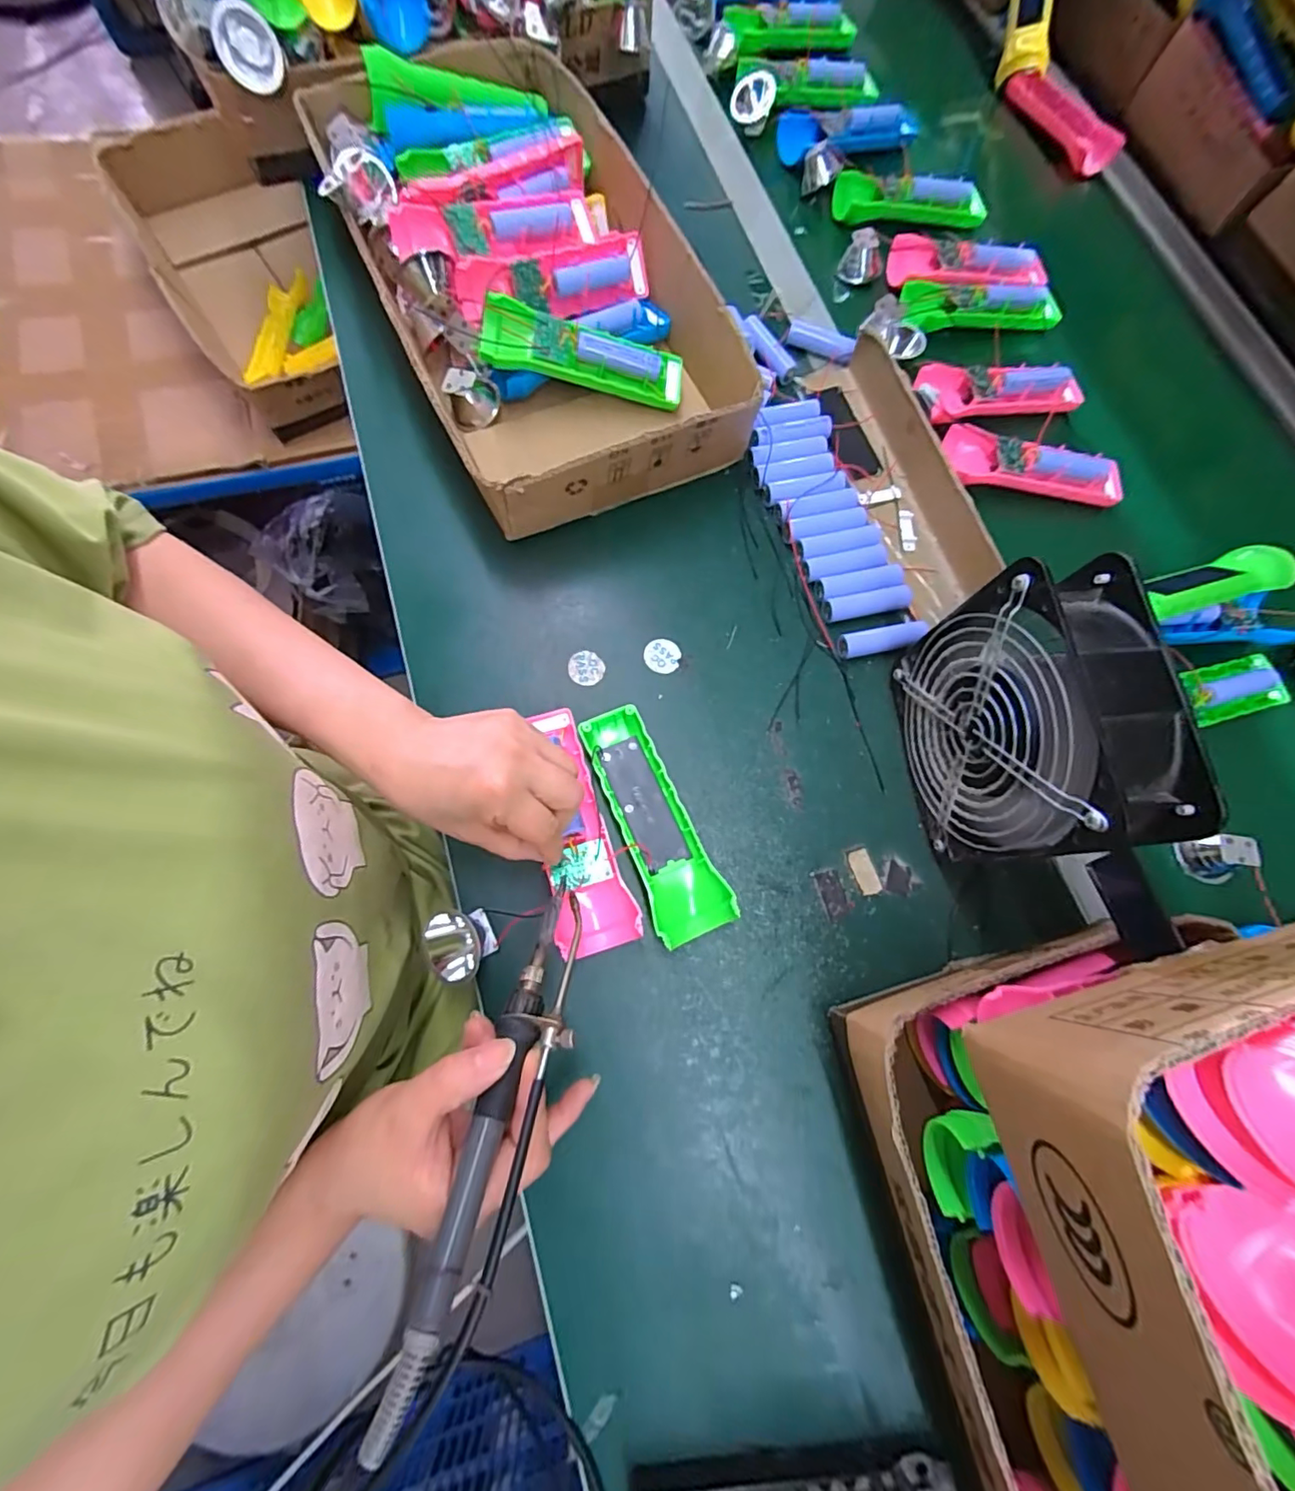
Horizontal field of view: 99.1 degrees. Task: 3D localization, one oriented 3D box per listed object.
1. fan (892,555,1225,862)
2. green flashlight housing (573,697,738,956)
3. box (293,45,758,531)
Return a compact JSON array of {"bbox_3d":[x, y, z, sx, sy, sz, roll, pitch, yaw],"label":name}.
[{"bbox_3d":[0.219,-0.010,0.326,0.066,0.145,0.144,-7,73,-5],"label":"fan"},{"bbox_3d":[0.003,0.049,0.363,0.046,0.026,0.155,-22,75,-10],"label":"green flashlight housing"},{"bbox_3d":[-0.099,-0.377,0.453,0.227,0.095,0.420,-25,75,-10],"label":"box"}]

